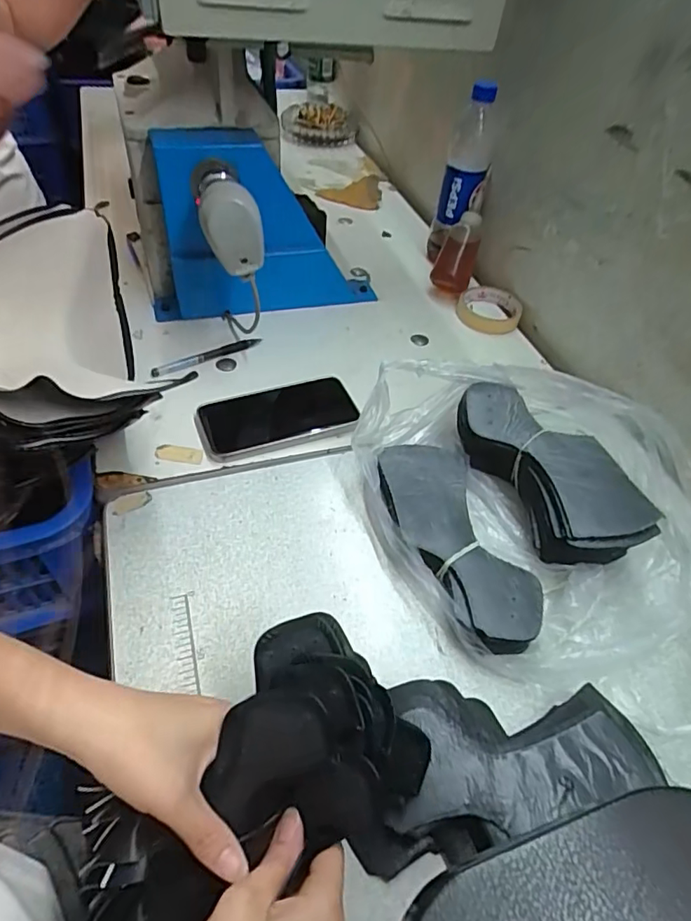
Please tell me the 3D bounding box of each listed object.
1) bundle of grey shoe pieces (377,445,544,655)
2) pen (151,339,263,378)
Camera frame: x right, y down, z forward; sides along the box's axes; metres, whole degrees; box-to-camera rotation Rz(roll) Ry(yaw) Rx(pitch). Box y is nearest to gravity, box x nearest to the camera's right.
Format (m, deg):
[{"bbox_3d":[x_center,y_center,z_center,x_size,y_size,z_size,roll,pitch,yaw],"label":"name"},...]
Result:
[{"bbox_3d":[0.090,0.069,0.454,0.085,0.039,0.198,-11,50,-15],"label":"bundle of grey shoe pieces"},{"bbox_3d":[-0.161,-0.123,0.622,0.132,0.011,0.012,-22,54,-23],"label":"pen"}]

